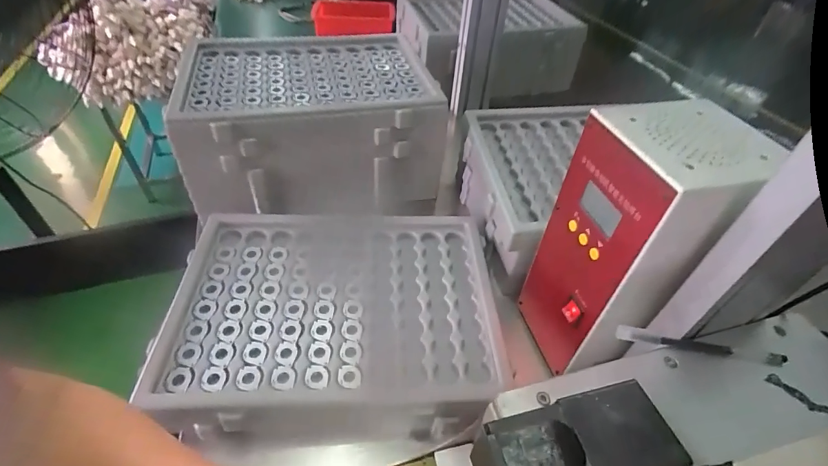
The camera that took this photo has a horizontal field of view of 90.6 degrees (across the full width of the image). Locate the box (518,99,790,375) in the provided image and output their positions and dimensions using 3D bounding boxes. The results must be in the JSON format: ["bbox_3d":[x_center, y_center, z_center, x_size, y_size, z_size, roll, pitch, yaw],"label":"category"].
[{"bbox_3d":[0.214,0.019,0.424,0.125,0.268,0.135,-12,47,-15],"label":"box"}]

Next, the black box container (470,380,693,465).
[{"bbox_3d":[0.095,0.145,0.260,0.117,0.062,0.063,-10,46,-13],"label":"black box container"}]

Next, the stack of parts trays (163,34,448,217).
[{"bbox_3d":[-0.175,-0.193,0.714,0.381,0.173,0.319,-7,46,-12],"label":"stack of parts trays"}]

